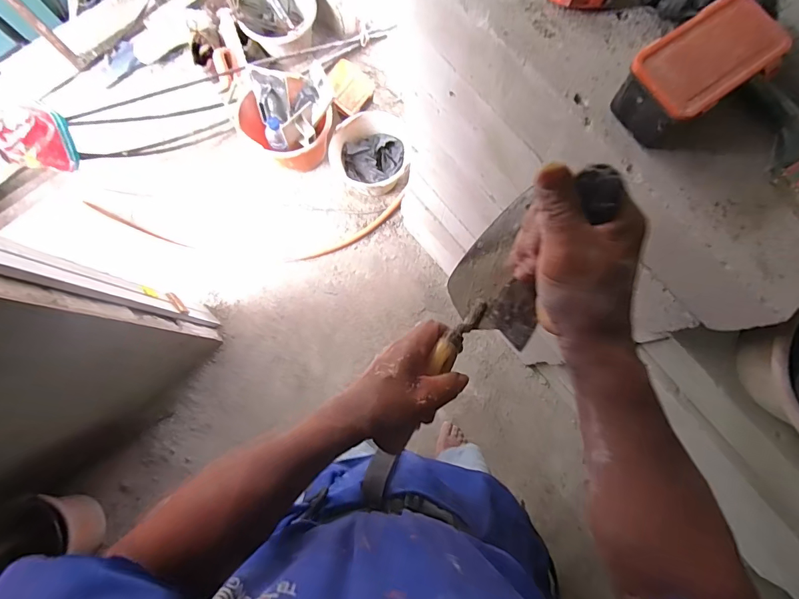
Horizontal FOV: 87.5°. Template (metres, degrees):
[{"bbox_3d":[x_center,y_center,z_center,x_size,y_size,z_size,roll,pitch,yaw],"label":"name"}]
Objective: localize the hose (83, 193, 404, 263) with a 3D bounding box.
[{"bbox_3d":[-0.534,-0.217,1.388,1.062,0.039,0.191,0,80,4],"label":"hose"}]

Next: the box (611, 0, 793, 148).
[{"bbox_3d":[0.298,-0.227,0.423,0.142,0.066,0.088,-36,81,-5],"label":"box"}]

